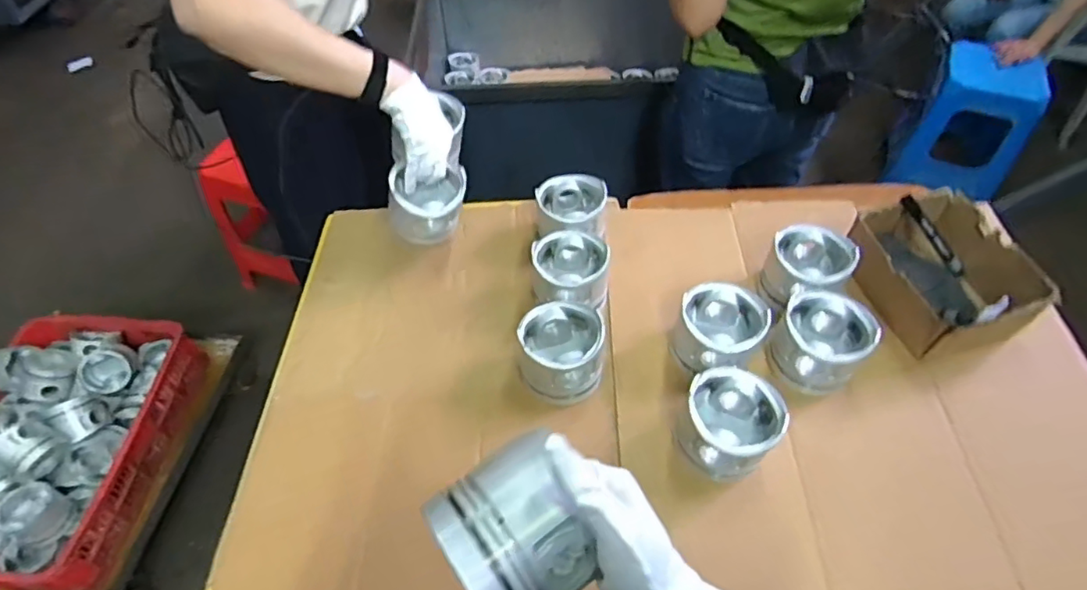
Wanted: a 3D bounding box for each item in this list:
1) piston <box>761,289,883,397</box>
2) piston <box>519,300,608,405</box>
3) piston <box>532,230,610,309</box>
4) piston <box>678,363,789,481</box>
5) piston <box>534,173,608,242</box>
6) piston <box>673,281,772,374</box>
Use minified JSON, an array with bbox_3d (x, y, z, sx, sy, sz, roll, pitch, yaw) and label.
[{"bbox_3d":[0.345,0.058,0.736,0.102,0.104,0.109,-34,58,-22],"label":"piston"},{"bbox_3d":[0.025,0.072,0.732,0.103,0.088,0.097,-1,52,1],"label":"piston"},{"bbox_3d":[0.039,-0.029,0.803,0.102,0.072,0.096,-1,52,1],"label":"piston"},{"bbox_3d":[0.206,0.141,0.643,0.100,0.064,0.109,-1,52,1],"label":"piston"},{"bbox_3d":[0.043,-0.121,0.875,0.108,0.076,0.110,2,52,4],"label":"piston"},{"bbox_3d":[0.219,0.045,0.721,0.099,0.069,0.097,-1,52,1],"label":"piston"}]

